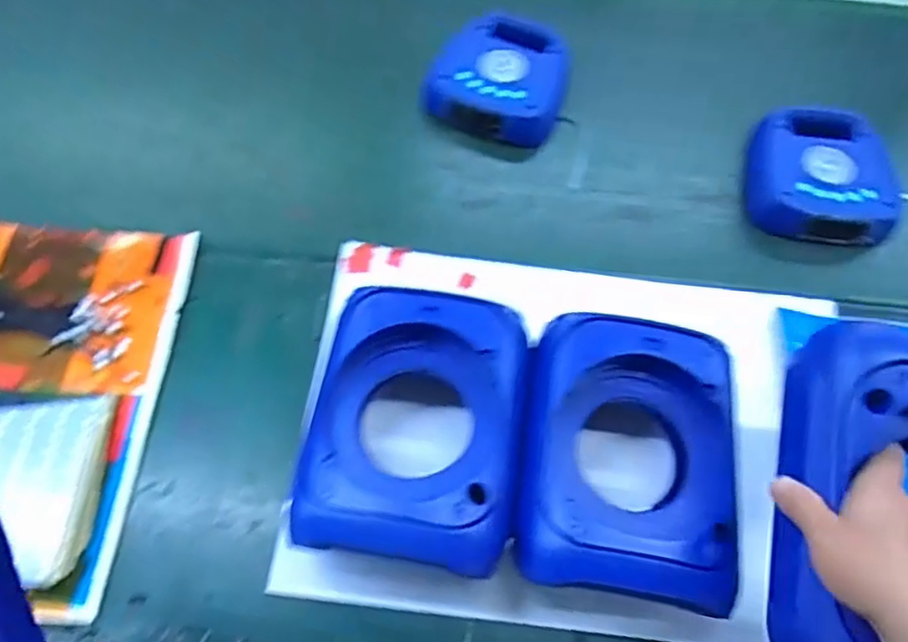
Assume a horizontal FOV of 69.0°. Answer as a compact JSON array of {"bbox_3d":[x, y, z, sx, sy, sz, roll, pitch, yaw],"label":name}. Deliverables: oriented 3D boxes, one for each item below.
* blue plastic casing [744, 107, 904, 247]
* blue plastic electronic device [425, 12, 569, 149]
[{"bbox_3d":[0.417,-0.161,0.755,0.144,0.069,0.161,7,63,1],"label":"blue plastic casing"},{"bbox_3d":[0.058,-0.289,0.801,0.151,0.071,0.159,19,63,6],"label":"blue plastic electronic device"}]

